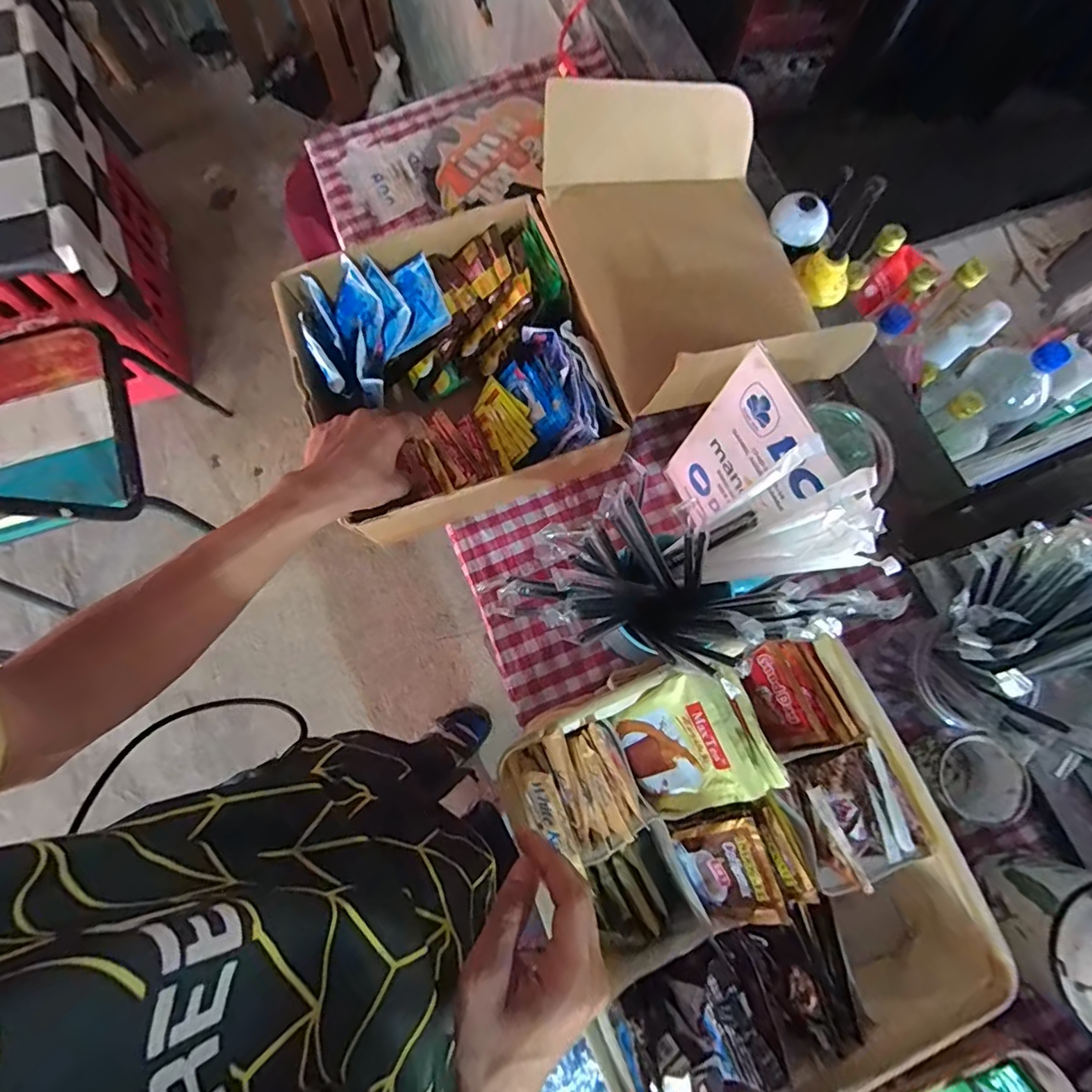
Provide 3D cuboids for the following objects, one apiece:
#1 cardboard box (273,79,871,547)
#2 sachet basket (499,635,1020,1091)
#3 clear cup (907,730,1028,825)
[{"bbox_3d":[0.024,-0.213,0.514,0.488,0.176,0.312,-21,77,-7],"label":"cardboard box"},{"bbox_3d":[0.145,0.237,0.421,0.274,0.109,0.287,-22,77,-7],"label":"sachet basket"},{"bbox_3d":[0.352,0.194,0.467,0.066,0.058,0.067,0,75,-2],"label":"clear cup"}]

